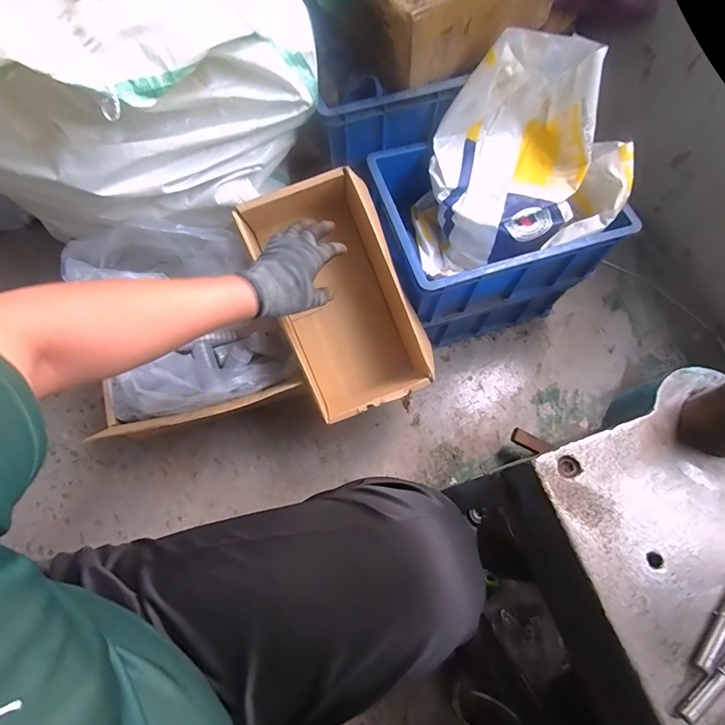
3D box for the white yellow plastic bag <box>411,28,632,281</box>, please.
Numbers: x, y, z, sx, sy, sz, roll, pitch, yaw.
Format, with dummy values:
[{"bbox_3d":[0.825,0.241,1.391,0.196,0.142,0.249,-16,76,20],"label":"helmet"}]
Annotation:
[{"bbox_3d":[0.265,-0.336,0.723,0.324,0.243,0.285,-7,69,-4],"label":"white yellow plastic bag"}]

